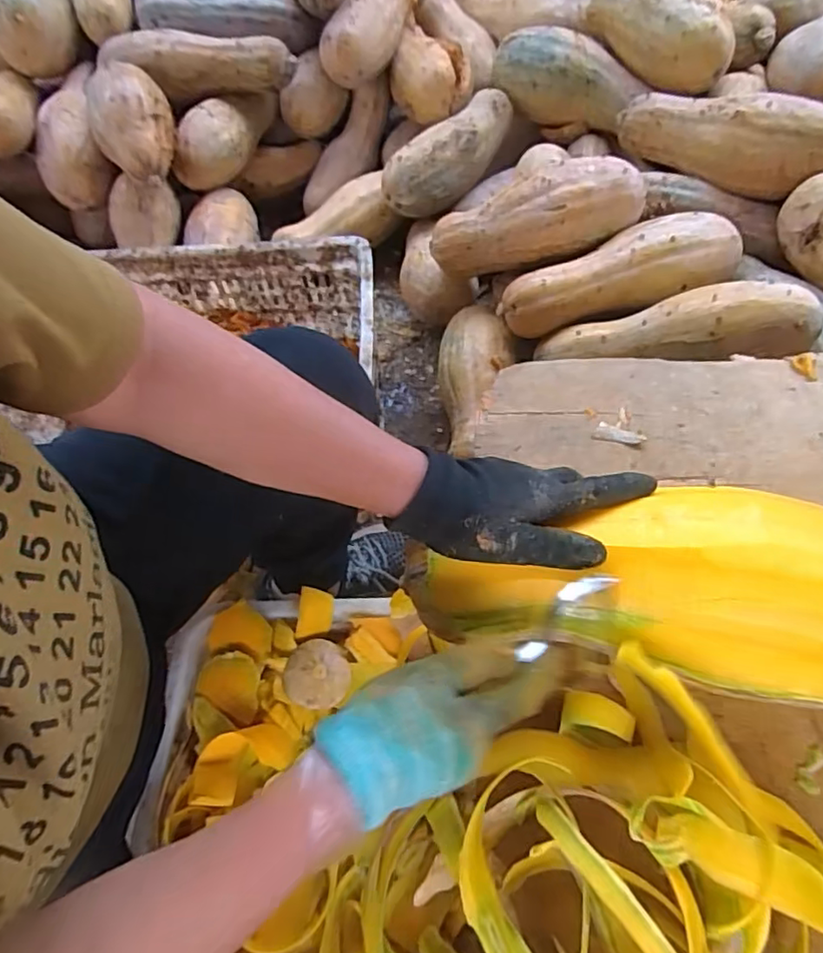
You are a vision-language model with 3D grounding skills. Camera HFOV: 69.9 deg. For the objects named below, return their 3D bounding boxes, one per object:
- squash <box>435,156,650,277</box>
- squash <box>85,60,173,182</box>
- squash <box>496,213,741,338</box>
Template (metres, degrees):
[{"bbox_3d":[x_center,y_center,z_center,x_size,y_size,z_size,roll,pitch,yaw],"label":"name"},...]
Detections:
[{"bbox_3d":[0.178,-0.382,0.866,0.303,0.095,0.100,-13,59,17],"label":"squash"},{"bbox_3d":[-0.447,-0.564,0.942,0.125,0.108,0.142,-23,62,-8],"label":"squash"},{"bbox_3d":[0.297,-0.293,0.846,0.335,0.092,0.113,-8,61,0],"label":"squash"}]

